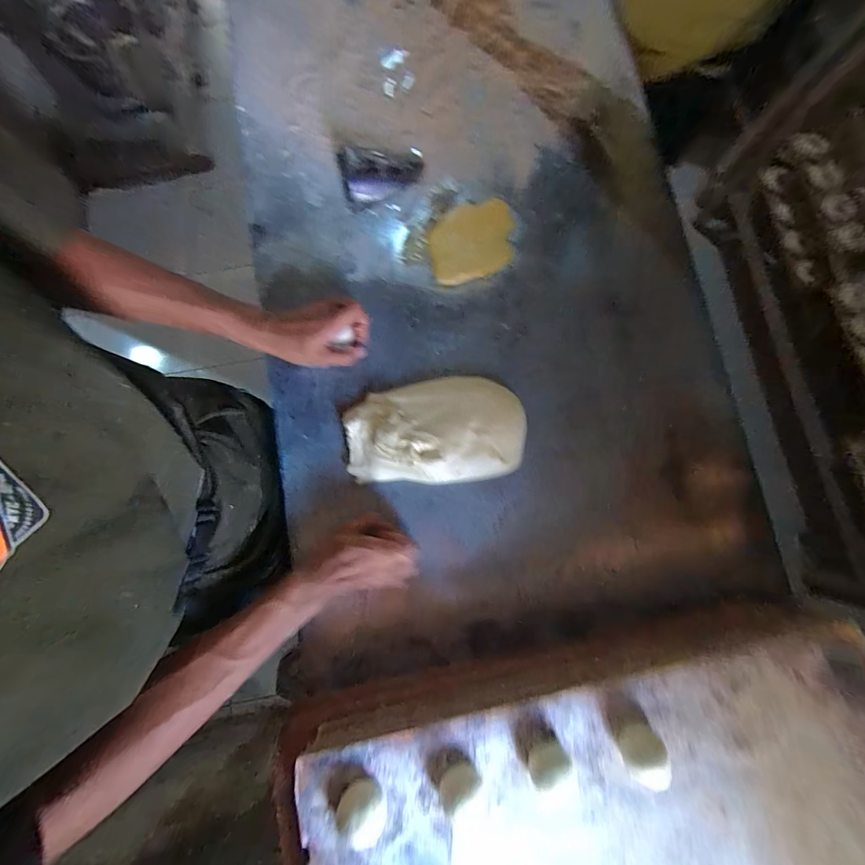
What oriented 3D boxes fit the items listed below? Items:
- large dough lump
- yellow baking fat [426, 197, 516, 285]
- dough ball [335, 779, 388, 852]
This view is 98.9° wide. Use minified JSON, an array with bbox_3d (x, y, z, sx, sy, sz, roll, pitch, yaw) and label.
[{"bbox_3d":[0.004,-0.004,0.475,0.225,0.035,0.130,-5,82,-2],"label":"large dough lump"},{"bbox_3d":[0.057,-0.273,0.529,0.124,0.012,0.115,0,81,-1],"label":"yellow baking fat"},{"bbox_3d":[-0.064,0.340,0.329,0.044,0.029,0.043,0,81,-1],"label":"dough ball"}]

